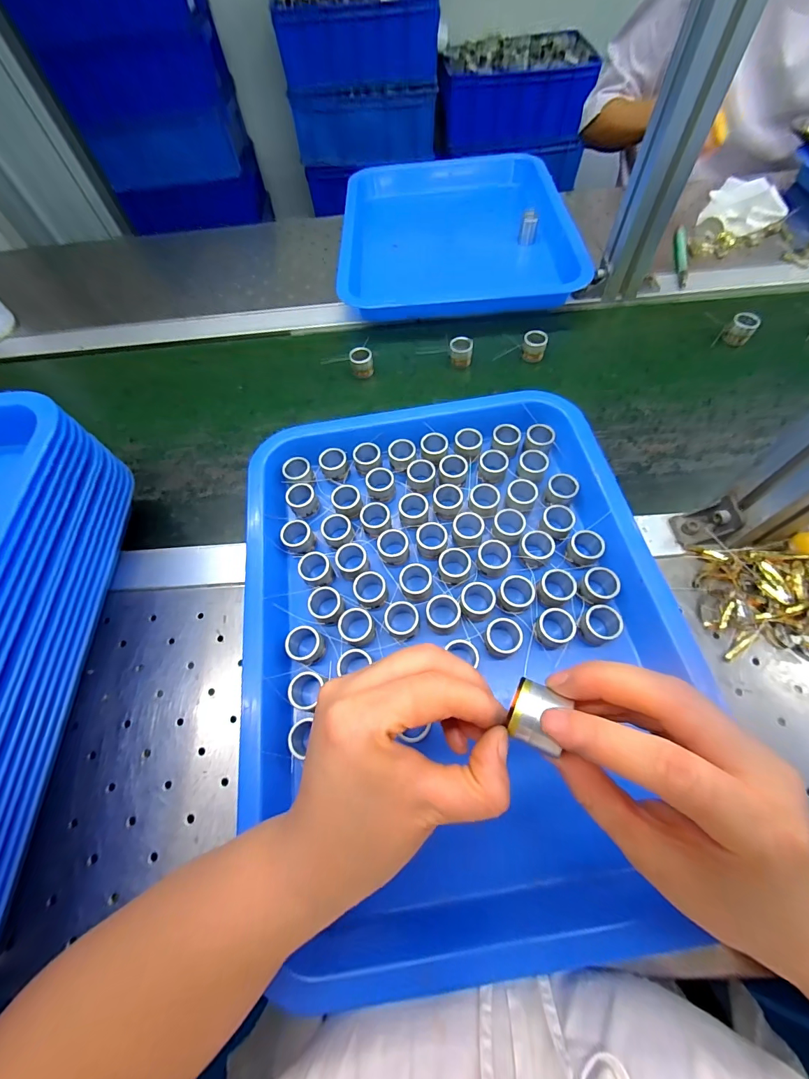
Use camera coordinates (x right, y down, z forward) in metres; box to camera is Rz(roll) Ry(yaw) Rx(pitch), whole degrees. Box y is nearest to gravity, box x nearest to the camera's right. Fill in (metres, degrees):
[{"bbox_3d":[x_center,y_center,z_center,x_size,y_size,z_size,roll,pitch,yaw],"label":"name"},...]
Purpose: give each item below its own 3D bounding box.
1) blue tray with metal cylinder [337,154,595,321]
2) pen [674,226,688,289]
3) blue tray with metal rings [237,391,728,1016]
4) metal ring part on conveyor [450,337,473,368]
[{"bbox_3d":[0.066,-0.437,0.554,0.291,0.051,0.374,-3,62,3],"label":"blue tray with metal cylinder"},{"bbox_3d":[0.360,-0.368,0.513,0.014,0.016,0.121,12,63,11],"label":"pen"},{"bbox_3d":[0.037,0.058,0.289,0.294,0.041,0.384,-9,61,0],"label":"blue tray with metal rings"},{"bbox_3d":[0.064,-0.210,0.444,0.024,0.027,0.020,2,62,6],"label":"metal ring part on conveyor"}]

